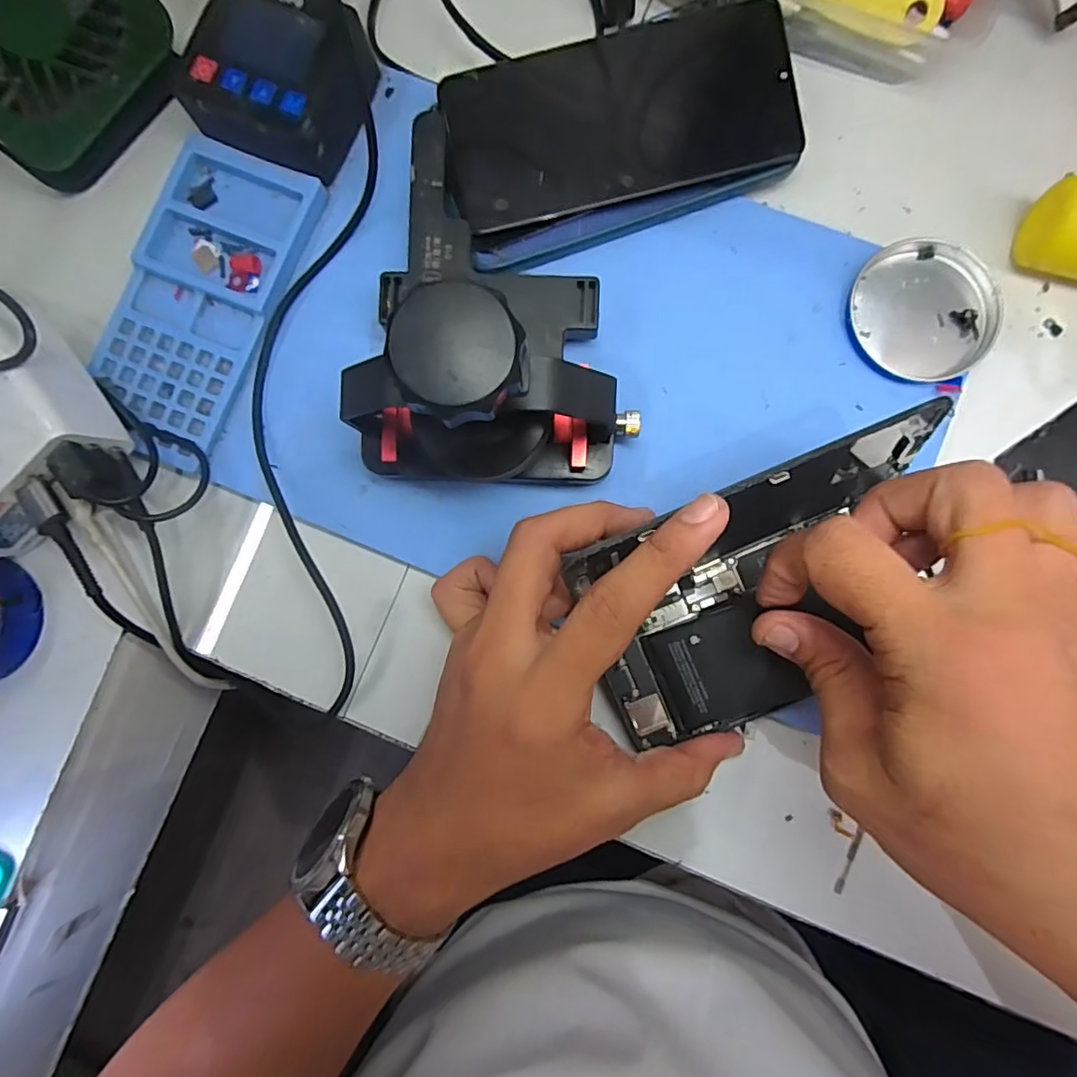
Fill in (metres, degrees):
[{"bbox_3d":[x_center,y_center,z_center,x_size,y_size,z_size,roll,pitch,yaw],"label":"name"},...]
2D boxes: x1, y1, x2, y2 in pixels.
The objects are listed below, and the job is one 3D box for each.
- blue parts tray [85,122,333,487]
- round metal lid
[{"bbox_3d":[-0.164,-0.114,0.277,0.073,0.011,0.149,25,86,3],"label":"blue parts tray"},{"bbox_3d":[0.176,-0.105,0.270,0.062,0.015,0.065,0,85,1],"label":"round metal lid"}]

